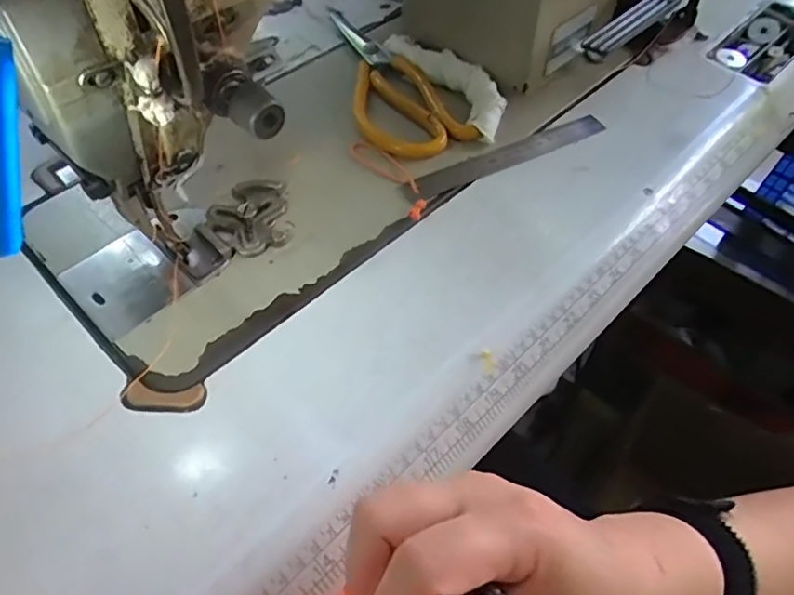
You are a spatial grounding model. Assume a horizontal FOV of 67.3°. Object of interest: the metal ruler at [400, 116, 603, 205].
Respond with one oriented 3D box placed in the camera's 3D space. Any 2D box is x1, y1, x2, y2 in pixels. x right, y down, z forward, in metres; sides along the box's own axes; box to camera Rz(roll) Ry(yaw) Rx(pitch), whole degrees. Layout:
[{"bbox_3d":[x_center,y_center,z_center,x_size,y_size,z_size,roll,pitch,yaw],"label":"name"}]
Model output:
[{"bbox_3d":[0.079,-0.101,0.425,0.167,0.005,0.022,-24,59,-18],"label":"metal ruler"}]

